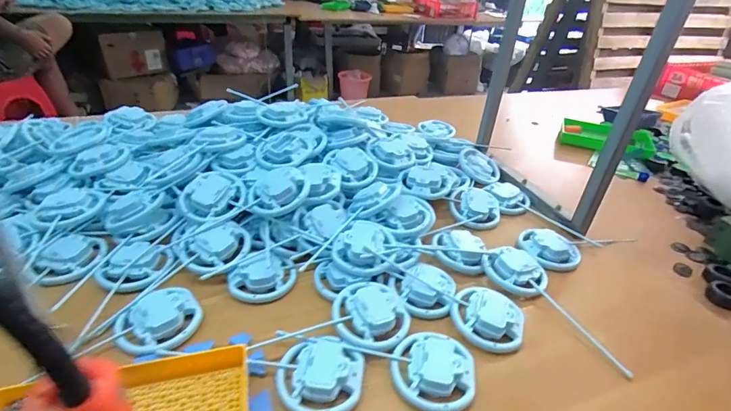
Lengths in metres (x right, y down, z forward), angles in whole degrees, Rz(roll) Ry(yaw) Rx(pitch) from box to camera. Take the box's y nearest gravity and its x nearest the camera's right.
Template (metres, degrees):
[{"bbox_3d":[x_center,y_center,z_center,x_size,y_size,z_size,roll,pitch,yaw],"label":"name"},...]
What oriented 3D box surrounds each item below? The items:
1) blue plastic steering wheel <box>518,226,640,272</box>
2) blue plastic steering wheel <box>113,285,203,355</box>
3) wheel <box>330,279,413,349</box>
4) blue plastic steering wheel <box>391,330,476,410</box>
[{"bbox_3d":[0.387,0.064,0.712,0.232,0.035,0.086,-11,37,-22],"label":"blue plastic steering wheel"},{"bbox_3d":[-0.265,0.147,0.502,0.088,0.035,0.094,3,34,-2],"label":"blue plastic steering wheel"},{"bbox_3d":[0.009,0.139,0.520,0.099,0.032,0.097,3,34,-2],"label":"wheel"},{"bbox_3d":[0.082,0.198,0.471,0.095,0.038,0.098,3,34,-2],"label":"blue plastic steering wheel"}]

